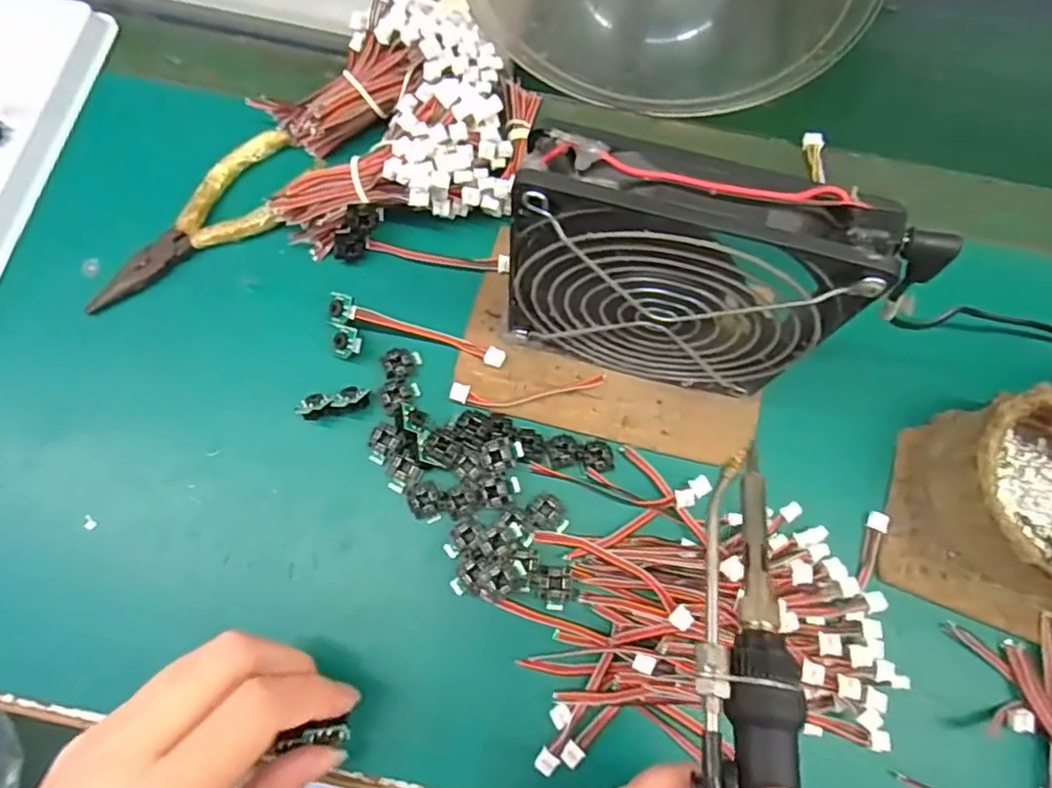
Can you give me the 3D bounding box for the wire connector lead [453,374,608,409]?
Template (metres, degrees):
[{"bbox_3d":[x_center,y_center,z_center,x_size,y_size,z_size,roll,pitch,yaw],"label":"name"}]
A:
[{"bbox_3d":[0.002,-0.001,0.284,0.072,0.006,0.013,-4,74,-3],"label":"wire connector lead"}]

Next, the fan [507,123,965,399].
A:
[{"bbox_3d":[0.056,-0.039,0.234,0.122,0.129,0.029,13,73,2],"label":"fan"}]

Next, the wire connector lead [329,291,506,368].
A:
[{"bbox_3d":[-0.051,-0.028,0.288,0.084,0.012,0.013,18,74,3],"label":"wire connector lead"}]

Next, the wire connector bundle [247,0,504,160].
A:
[{"bbox_3d":[-0.077,-0.160,0.311,0.123,0.047,0.054,-24,75,9],"label":"wire connector bundle"}]

